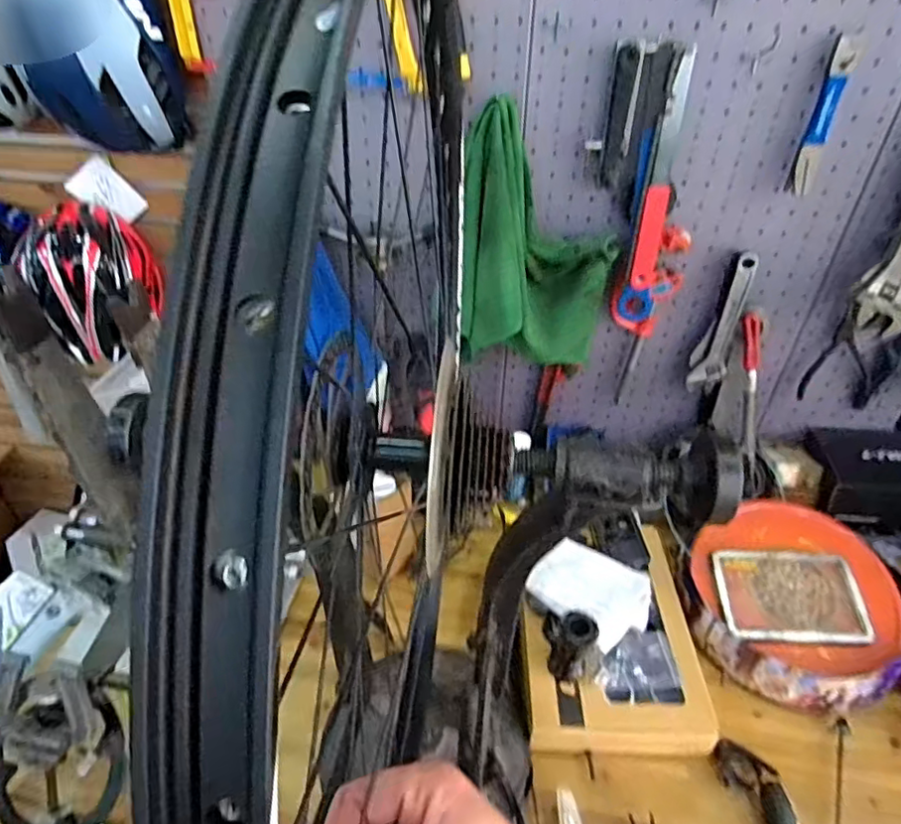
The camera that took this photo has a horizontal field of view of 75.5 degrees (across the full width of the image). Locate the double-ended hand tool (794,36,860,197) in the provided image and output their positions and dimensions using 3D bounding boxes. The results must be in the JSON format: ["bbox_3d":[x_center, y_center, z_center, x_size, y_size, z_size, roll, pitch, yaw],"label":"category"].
[{"bbox_3d":[0.446,-0.349,0.698,0.024,0.165,0.027,24,45,27],"label":"double-ended hand tool"}]

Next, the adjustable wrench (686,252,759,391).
[{"bbox_3d":[0.407,-0.130,0.877,0.047,0.222,0.020,10,40,13],"label":"adjustable wrench"}]

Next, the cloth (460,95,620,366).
[{"bbox_3d":[0.124,-0.222,0.822,0.204,0.332,0.092,8,39,10],"label":"cloth"}]

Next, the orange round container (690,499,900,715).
[{"bbox_3d":[0.480,0.266,0.821,0.282,0.095,0.282,-1,54,1],"label":"orange round container"}]

